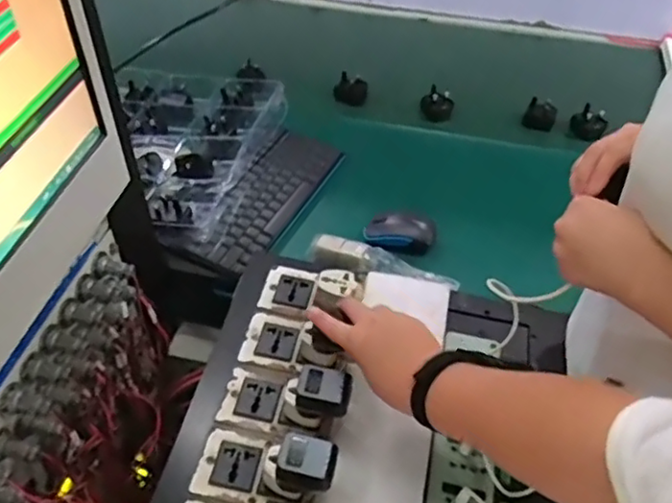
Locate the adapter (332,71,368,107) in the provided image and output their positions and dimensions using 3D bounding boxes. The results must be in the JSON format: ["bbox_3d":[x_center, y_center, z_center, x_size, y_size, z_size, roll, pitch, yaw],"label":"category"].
[{"bbox_3d":[0.025,-0.281,1.083,0.057,0.053,0.030,3,46,0],"label":"adapter"}]

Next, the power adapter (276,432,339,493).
[{"bbox_3d":[-0.025,0.178,0.527,0.047,0.024,0.040,9,46,6],"label":"power adapter"}]

